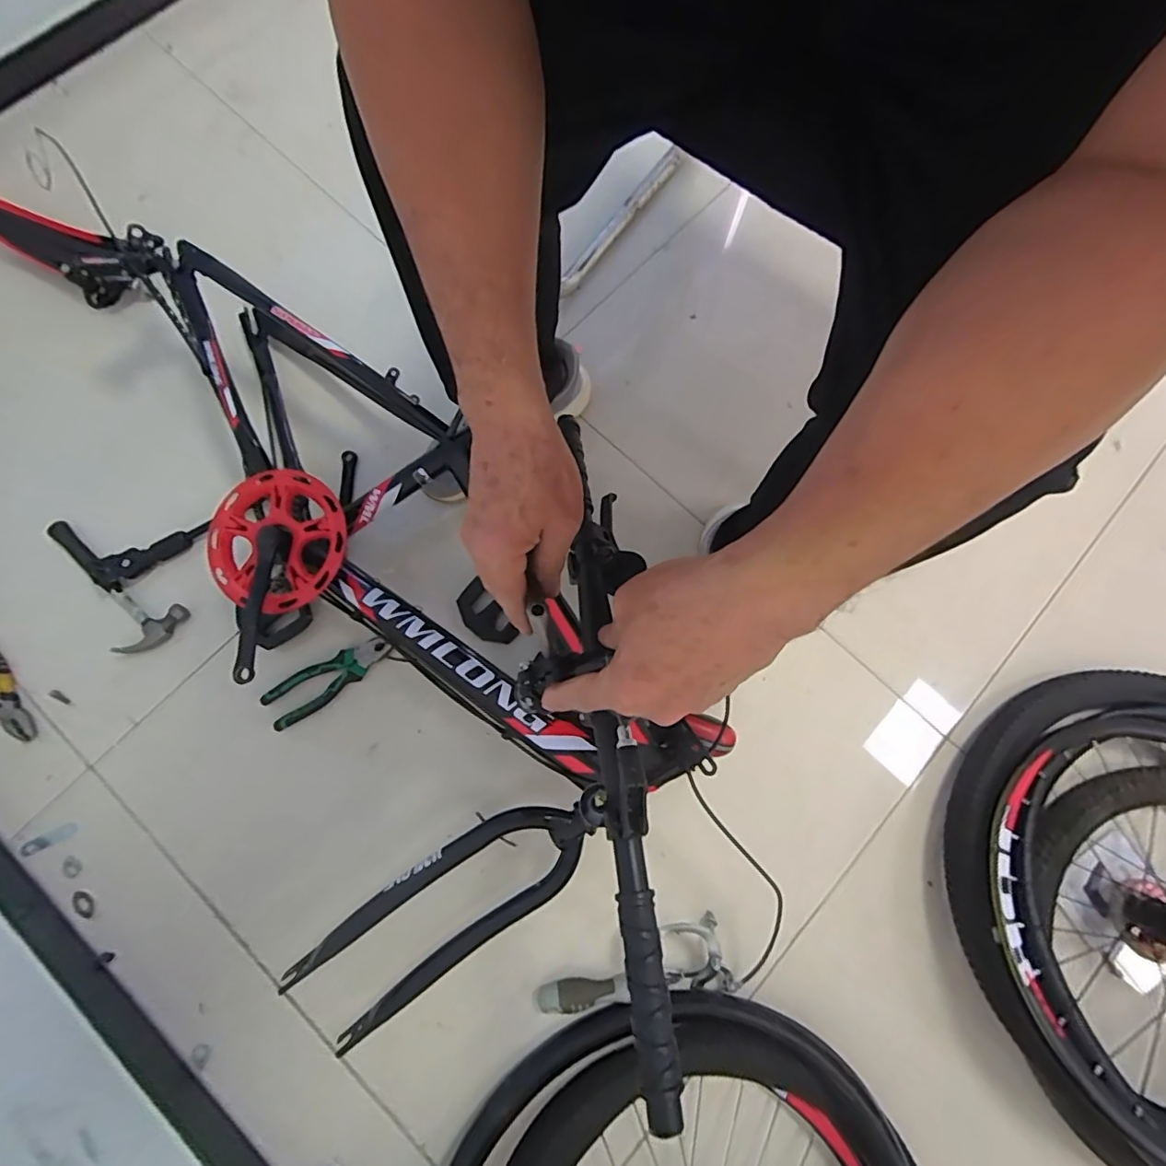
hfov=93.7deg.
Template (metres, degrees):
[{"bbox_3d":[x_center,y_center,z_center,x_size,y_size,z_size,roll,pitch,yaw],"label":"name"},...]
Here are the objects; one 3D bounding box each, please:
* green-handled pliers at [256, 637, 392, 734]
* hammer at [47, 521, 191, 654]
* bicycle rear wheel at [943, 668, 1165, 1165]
[{"bbox_3d":[-0.333,0.126,0.718,0.166,0.023,0.052,-31,81,-8],"label":"green-handled pliers"},{"bbox_3d":[-0.633,0.003,0.726,0.220,0.026,0.083,45,79,-2],"label":"hammer"},{"bbox_3d":[0.718,0.372,0.666,0.547,0.154,0.507,0,78,-2],"label":"bicycle rear wheel"}]

